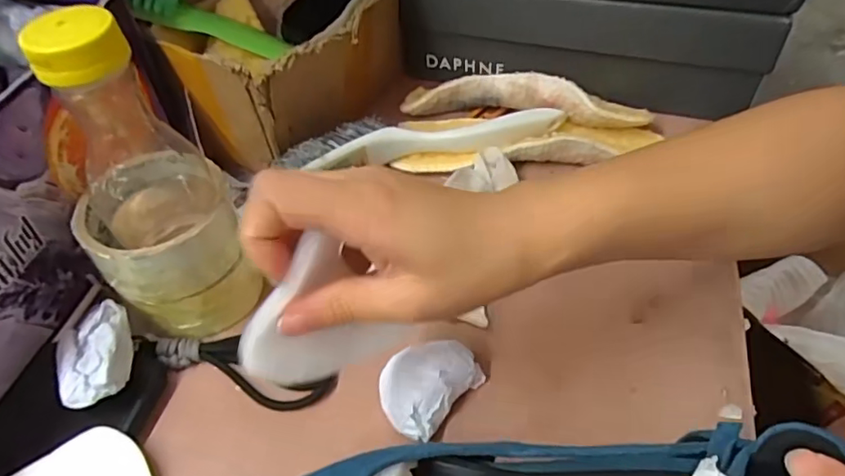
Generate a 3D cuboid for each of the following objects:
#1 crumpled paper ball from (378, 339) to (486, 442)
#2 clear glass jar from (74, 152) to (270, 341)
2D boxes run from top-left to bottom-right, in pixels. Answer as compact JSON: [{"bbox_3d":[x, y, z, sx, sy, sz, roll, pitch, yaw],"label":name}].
[{"bbox_3d":[0.003,0.080,0.322,0.038,0.030,0.060,33,58,27],"label":"crumpled paper ball"},{"bbox_3d":[-0.152,0.006,0.353,0.080,0.090,0.080,-21,52,-15],"label":"clear glass jar"}]

